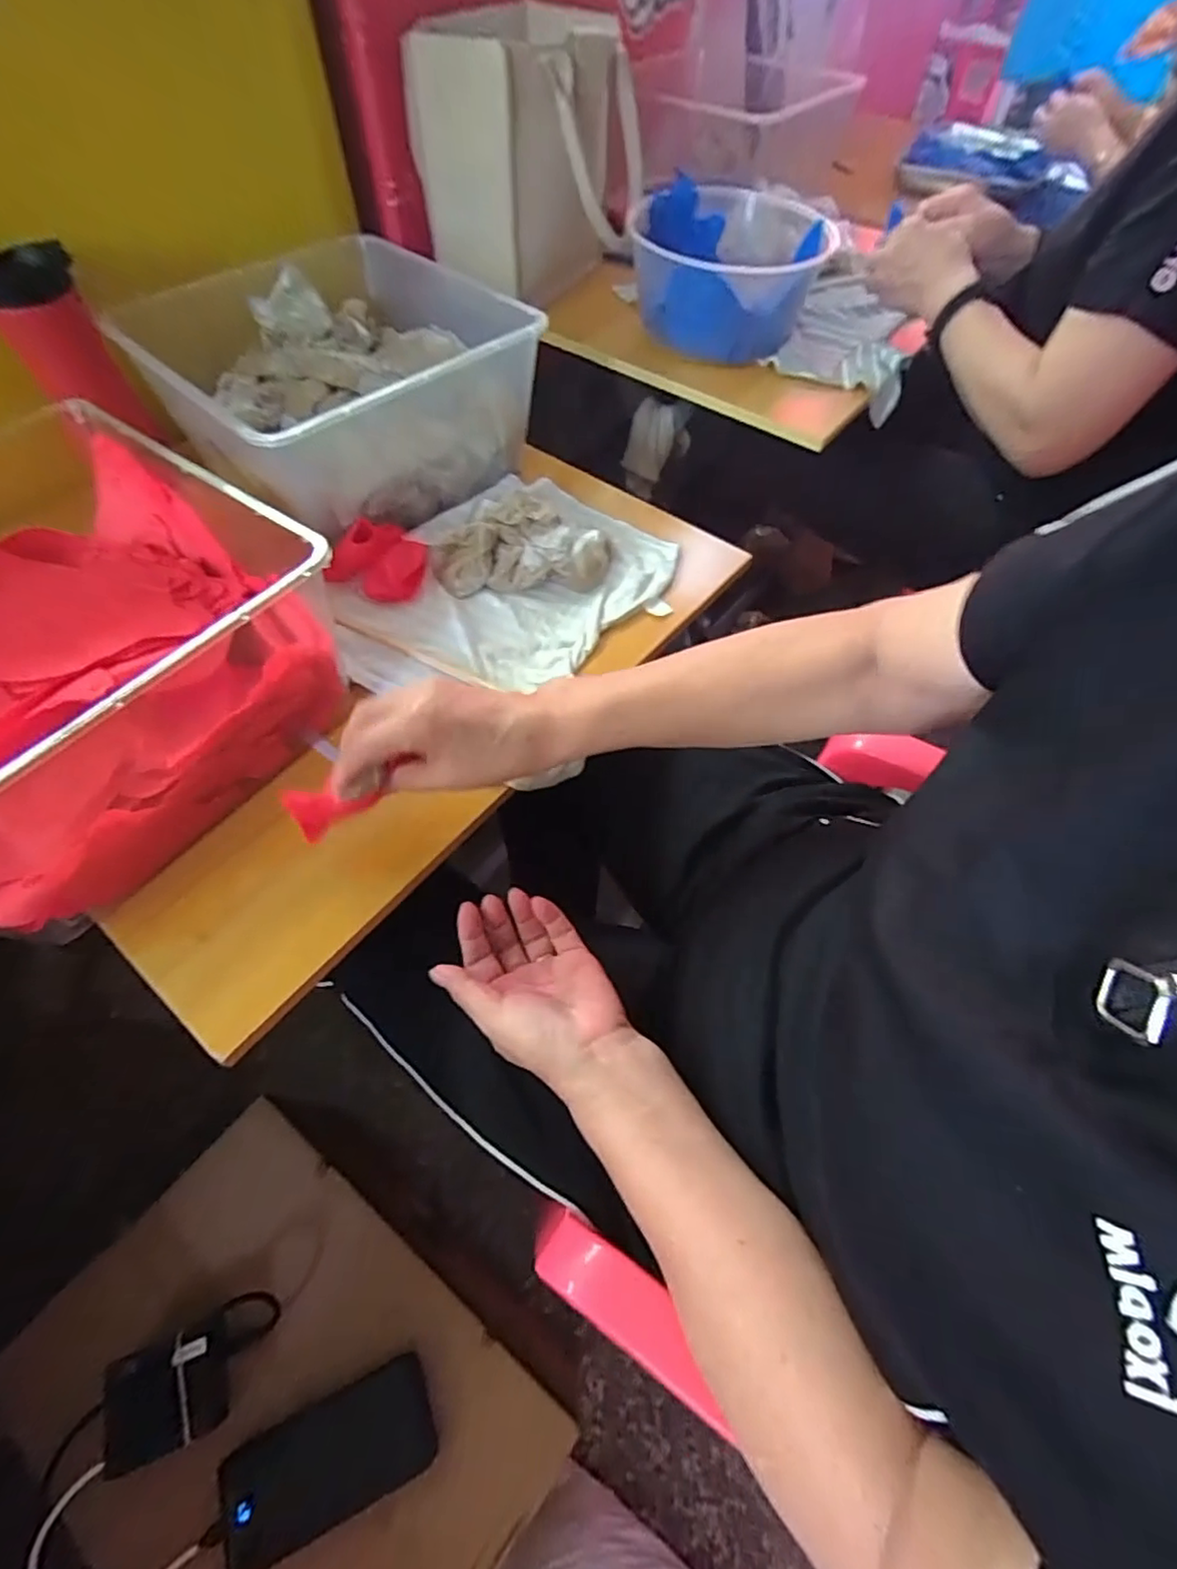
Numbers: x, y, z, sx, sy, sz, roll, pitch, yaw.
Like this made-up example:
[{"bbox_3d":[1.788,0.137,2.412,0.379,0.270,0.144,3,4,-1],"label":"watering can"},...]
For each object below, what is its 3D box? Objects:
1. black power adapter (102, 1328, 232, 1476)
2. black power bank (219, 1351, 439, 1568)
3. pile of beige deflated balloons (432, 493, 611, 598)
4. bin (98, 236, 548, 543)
[{"bbox_3d":[-0.343,0.493,0.498,0.080,0.033,0.071,-14,60,-10],"label":"black power adapter"},{"bbox_3d":[-0.206,0.538,0.493,0.154,0.027,0.070,-20,61,-13],"label":"black power bank"},{"bbox_3d":[-0.064,-0.224,0.571,0.165,0.041,0.086,-2,58,-3],"label":"pile of beige deflated balloons"},{"bbox_3d":[-0.244,-0.394,0.612,0.318,0.130,0.296,40,65,21],"label":"bin"}]

